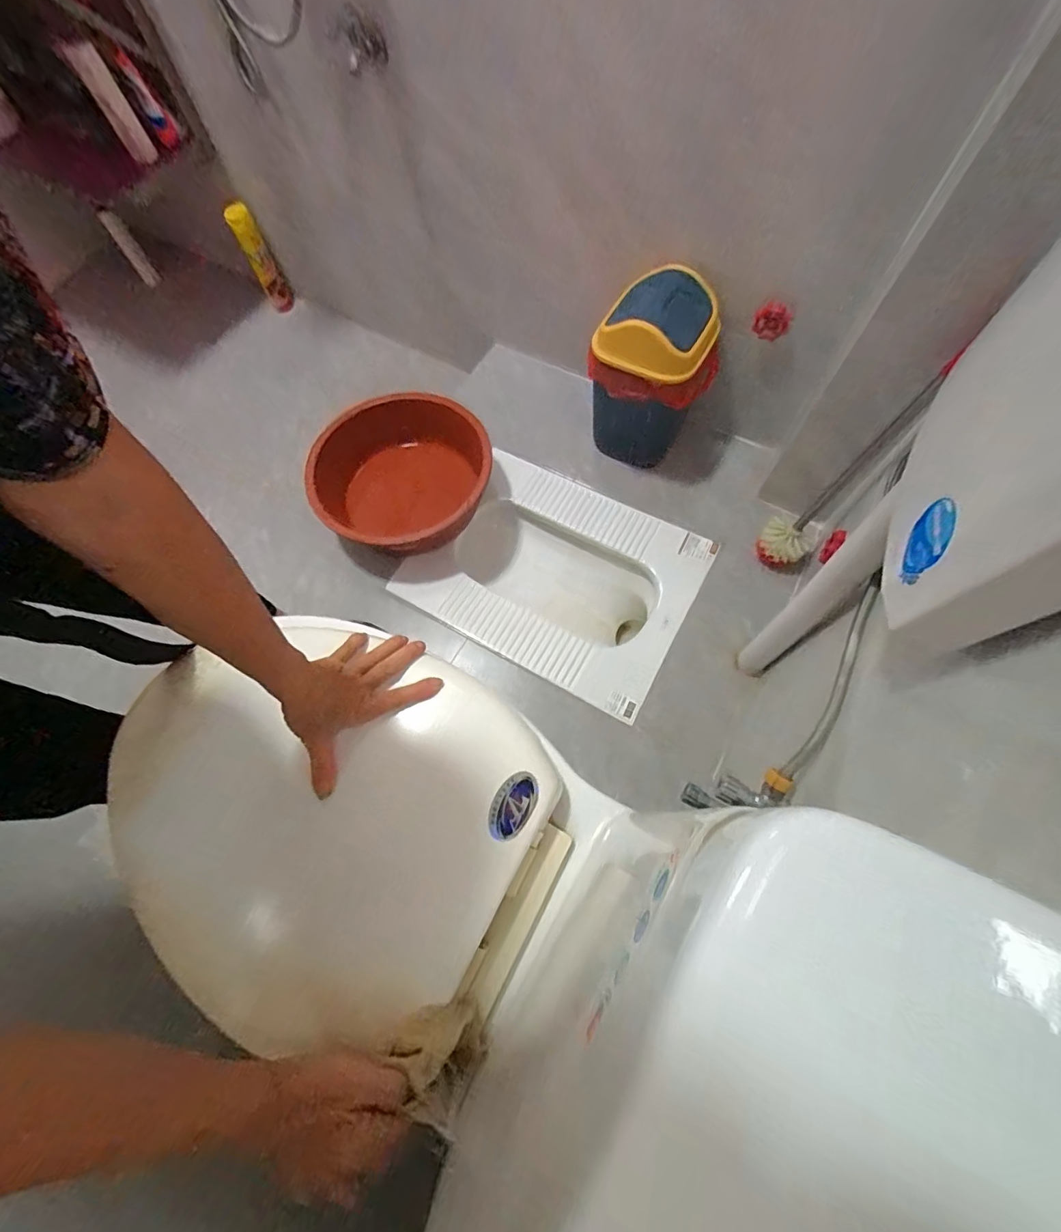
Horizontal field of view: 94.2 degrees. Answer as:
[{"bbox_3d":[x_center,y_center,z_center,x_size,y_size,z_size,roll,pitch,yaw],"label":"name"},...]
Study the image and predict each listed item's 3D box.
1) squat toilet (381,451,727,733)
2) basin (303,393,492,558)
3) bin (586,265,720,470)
[{"bbox_3d":[0.049,-0.071,1.110,0.566,0.165,0.435,27,71,13],"label":"squat toilet"},{"bbox_3d":[-0.302,-0.306,1.084,0.375,0.136,0.354,-1,67,2],"label":"basin"},{"bbox_3d":[0.246,-0.496,1.036,0.235,0.326,0.194,26,70,12],"label":"bin"}]

